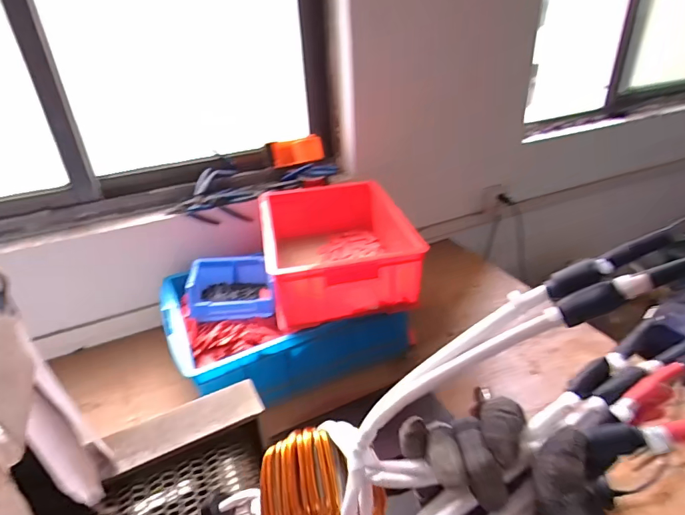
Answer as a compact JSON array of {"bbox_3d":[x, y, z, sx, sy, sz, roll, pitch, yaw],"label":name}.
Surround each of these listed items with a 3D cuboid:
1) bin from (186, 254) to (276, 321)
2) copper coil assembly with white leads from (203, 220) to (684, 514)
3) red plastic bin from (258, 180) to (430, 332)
[{"bbox_3d":[-0.249,0.073,0.969,0.178,0.086,0.185,-10,31,-12],"label":"bin"},{"bbox_3d":[0.062,0.127,0.251,0.366,0.098,0.116,-39,32,7],"label":"copper coil assembly with white leads"},{"bbox_3d":[-0.016,-0.029,0.990,0.311,0.144,0.392,-7,31,-6],"label":"red plastic bin"}]

